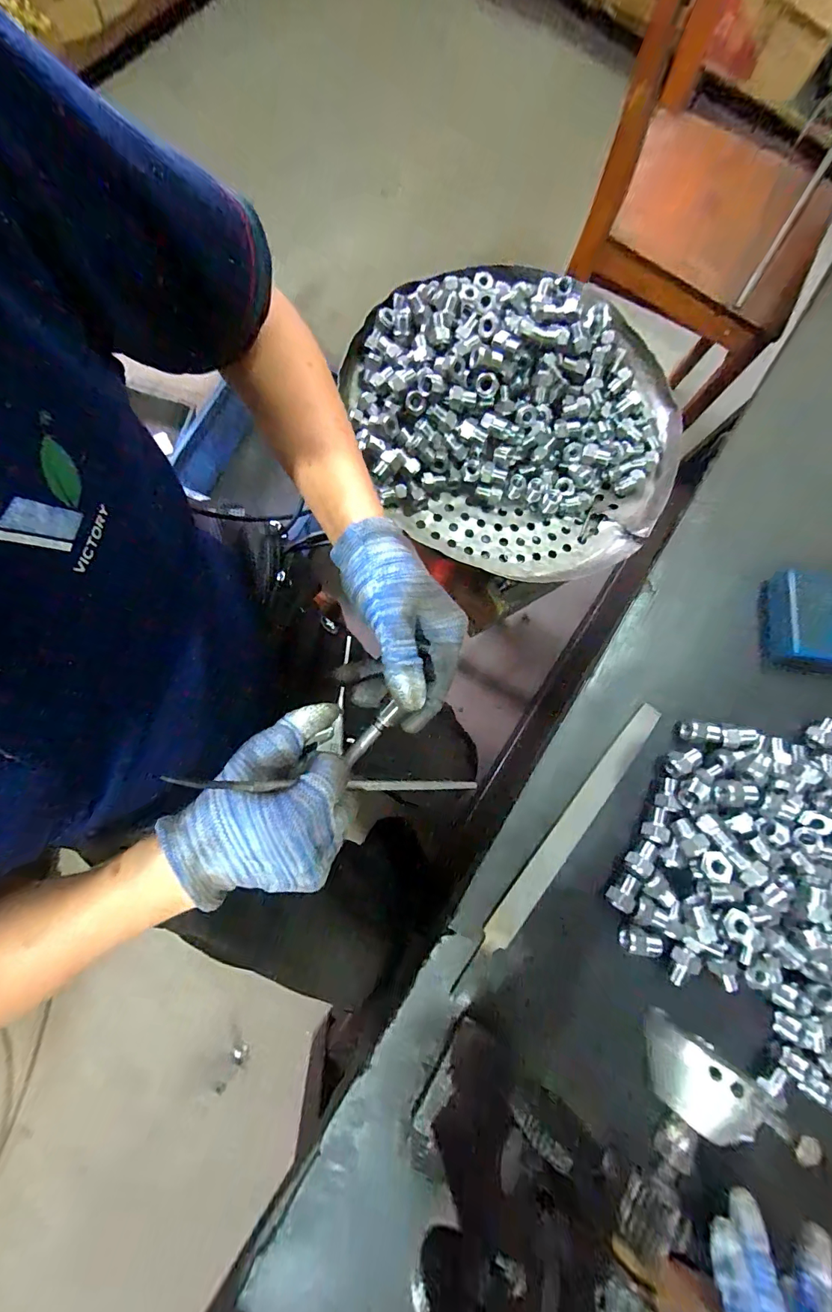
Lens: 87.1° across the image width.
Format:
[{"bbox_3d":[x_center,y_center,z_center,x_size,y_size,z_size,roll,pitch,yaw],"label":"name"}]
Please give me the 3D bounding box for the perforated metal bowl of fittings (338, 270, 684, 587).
[{"bbox_3d":[0.115,-0.270,0.480,0.364,0.093,0.342,1,80,-6],"label":"perforated metal bowl of fittings"}]

